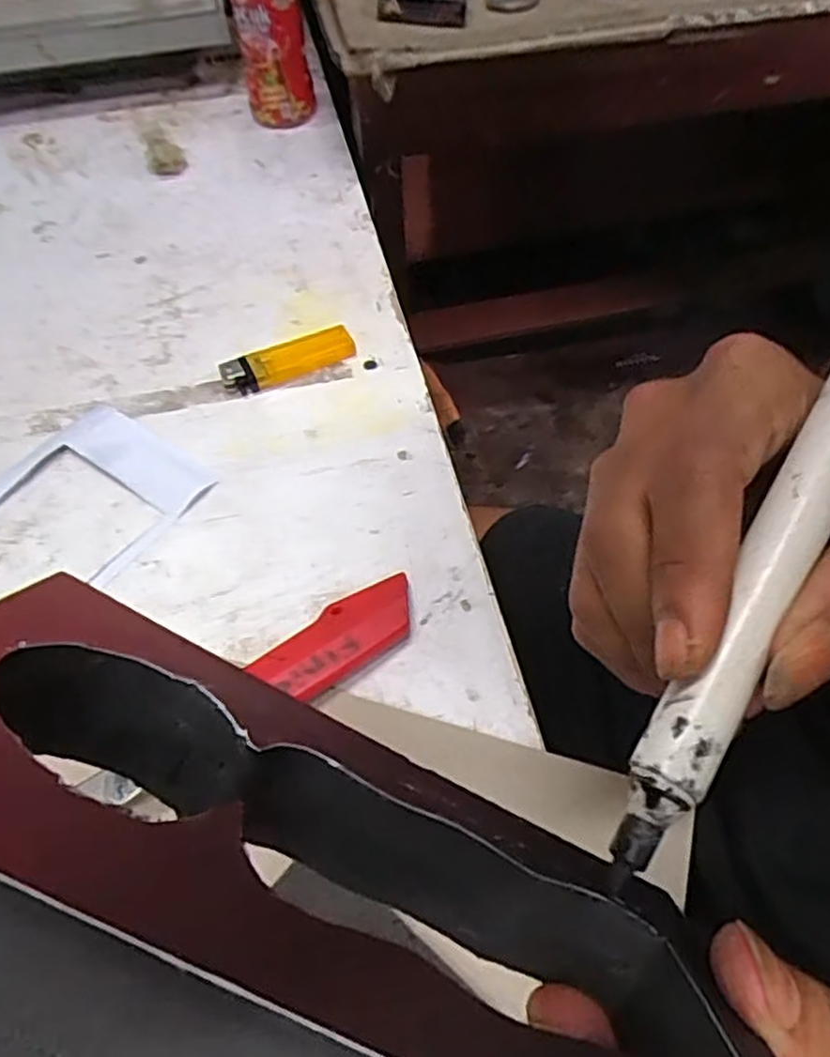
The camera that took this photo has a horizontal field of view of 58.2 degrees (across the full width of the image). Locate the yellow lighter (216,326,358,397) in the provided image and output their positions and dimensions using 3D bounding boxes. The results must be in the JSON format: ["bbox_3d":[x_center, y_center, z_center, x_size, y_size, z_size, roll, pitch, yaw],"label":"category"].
[{"bbox_3d":[-0.078,-0.103,0.459,0.081,0.014,0.024,-24,56,-14],"label":"yellow lighter"}]

